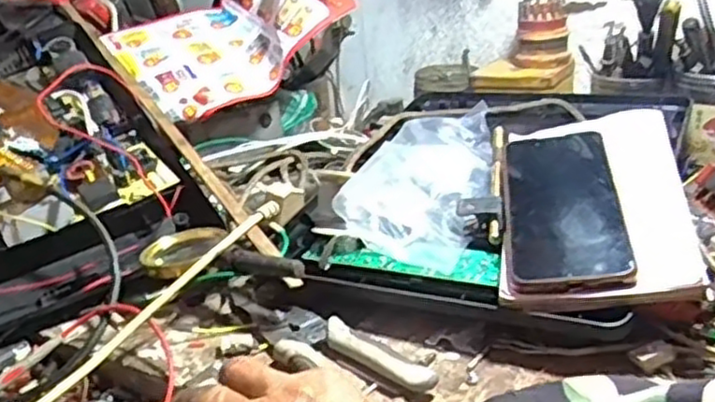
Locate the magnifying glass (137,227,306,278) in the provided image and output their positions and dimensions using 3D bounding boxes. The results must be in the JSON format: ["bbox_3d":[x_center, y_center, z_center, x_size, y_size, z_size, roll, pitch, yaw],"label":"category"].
[{"bbox_3d":[-0.097,0.038,0.550,0.140,0.021,0.057,3,25,19],"label":"magnifying glass"}]

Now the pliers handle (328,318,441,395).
[{"bbox_3d":[0.011,0.101,0.465,0.017,0.018,0.099,-23,29,-35],"label":"pliers handle"}]

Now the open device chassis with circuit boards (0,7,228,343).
[{"bbox_3d":[-0.330,-0.040,0.656,0.280,0.093,0.392,-23,53,-25],"label":"open device chassis with circuit boards"}]

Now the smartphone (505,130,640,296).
[{"bbox_3d":[0.147,-0.004,0.520,0.078,0.010,0.192,-6,38,15],"label":"smartphone"}]

